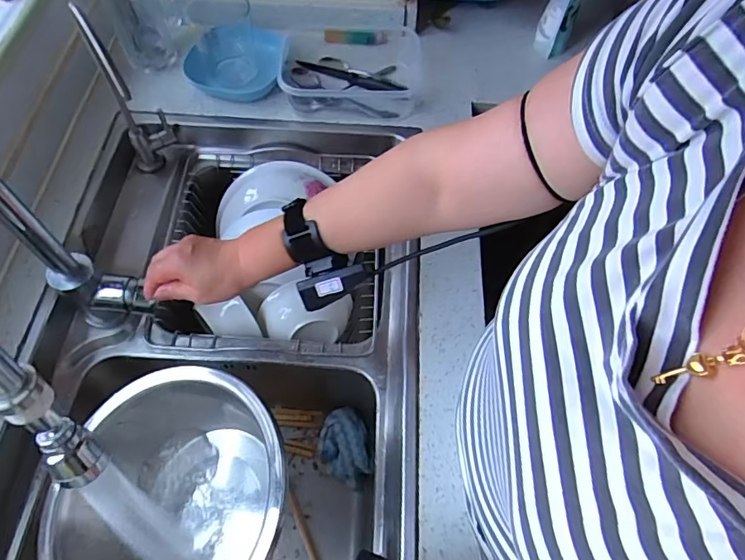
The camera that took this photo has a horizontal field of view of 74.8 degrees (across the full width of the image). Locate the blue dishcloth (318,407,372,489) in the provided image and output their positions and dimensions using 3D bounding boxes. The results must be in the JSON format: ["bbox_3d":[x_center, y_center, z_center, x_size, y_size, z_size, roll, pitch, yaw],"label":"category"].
[{"bbox_3d":[-0.041,0.238,0.696,0.069,0.040,0.102,-6,62,-6],"label":"blue dishcloth"}]

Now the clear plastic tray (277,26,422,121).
[{"bbox_3d":[-0.032,-0.319,0.727,0.205,0.043,0.169,2,61,-2],"label":"clear plastic tray"}]

